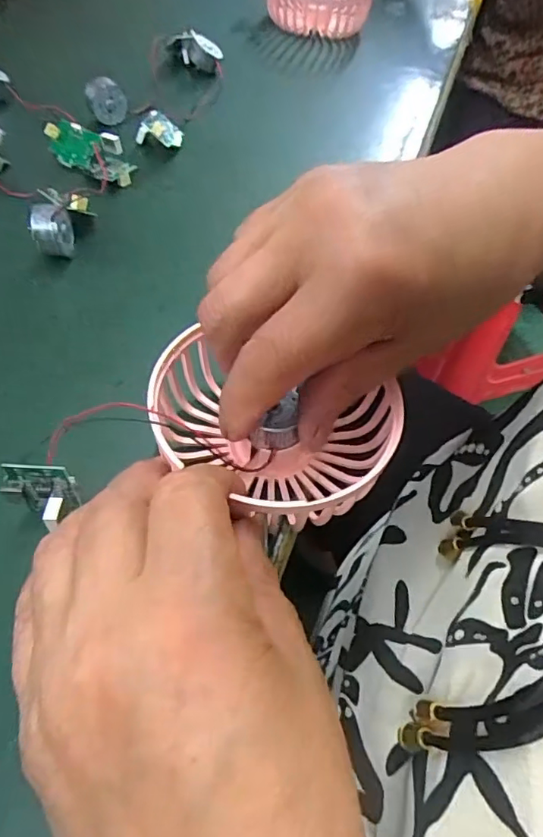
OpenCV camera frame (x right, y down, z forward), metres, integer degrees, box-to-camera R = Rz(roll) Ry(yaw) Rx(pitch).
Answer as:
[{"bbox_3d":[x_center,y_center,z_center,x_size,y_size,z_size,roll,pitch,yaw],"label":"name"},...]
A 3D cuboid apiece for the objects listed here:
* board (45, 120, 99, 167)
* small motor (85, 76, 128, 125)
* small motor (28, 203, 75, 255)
[{"bbox_3d":[-0.116,-0.158,0.312,0.030,0.023,0.005,22,15,3],"label":"board"},{"bbox_3d":[-0.103,-0.198,0.339,0.024,0.027,0.015,-11,56,-12],"label":"small motor"},{"bbox_3d":[-0.108,-0.092,0.266,0.019,0.026,0.015,-16,57,-15],"label":"small motor"}]

